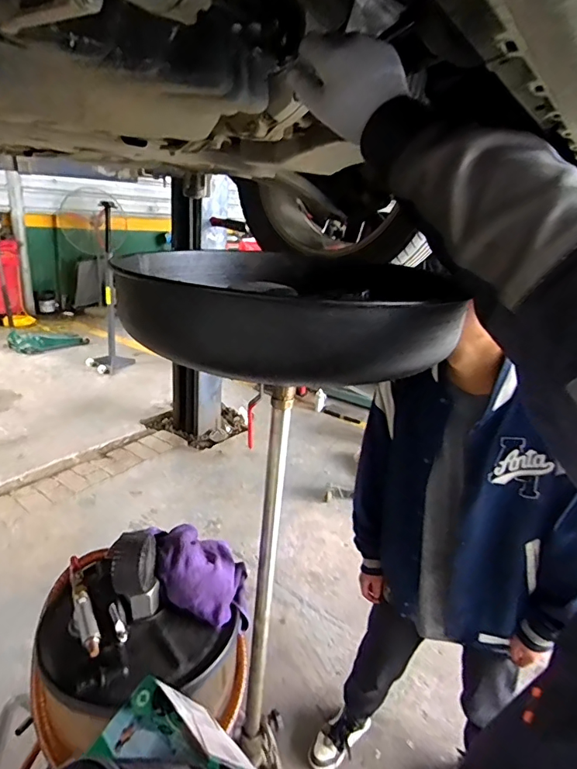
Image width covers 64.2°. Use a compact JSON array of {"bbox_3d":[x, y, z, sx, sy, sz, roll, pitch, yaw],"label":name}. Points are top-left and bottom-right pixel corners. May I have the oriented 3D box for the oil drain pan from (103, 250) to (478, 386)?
[{"bbox_3d":[0.001,-0.097,0.540,0.392,0.078,0.371,18,24,27],"label":"oil drain pan"}]

